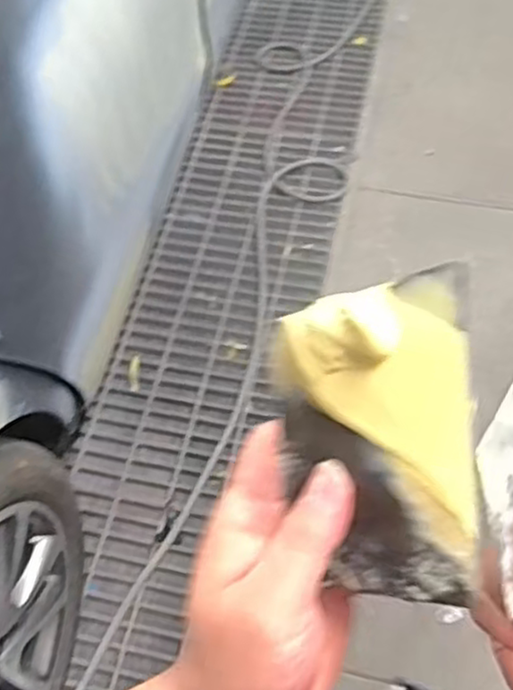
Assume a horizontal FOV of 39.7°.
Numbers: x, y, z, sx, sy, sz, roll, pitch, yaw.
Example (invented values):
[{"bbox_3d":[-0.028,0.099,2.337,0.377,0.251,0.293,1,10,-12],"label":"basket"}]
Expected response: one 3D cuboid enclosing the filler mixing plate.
[{"bbox_3d":[0.043,0.034,0.258,0.068,0.016,0.116,-3,96,17],"label":"filler mixing plate"}]

